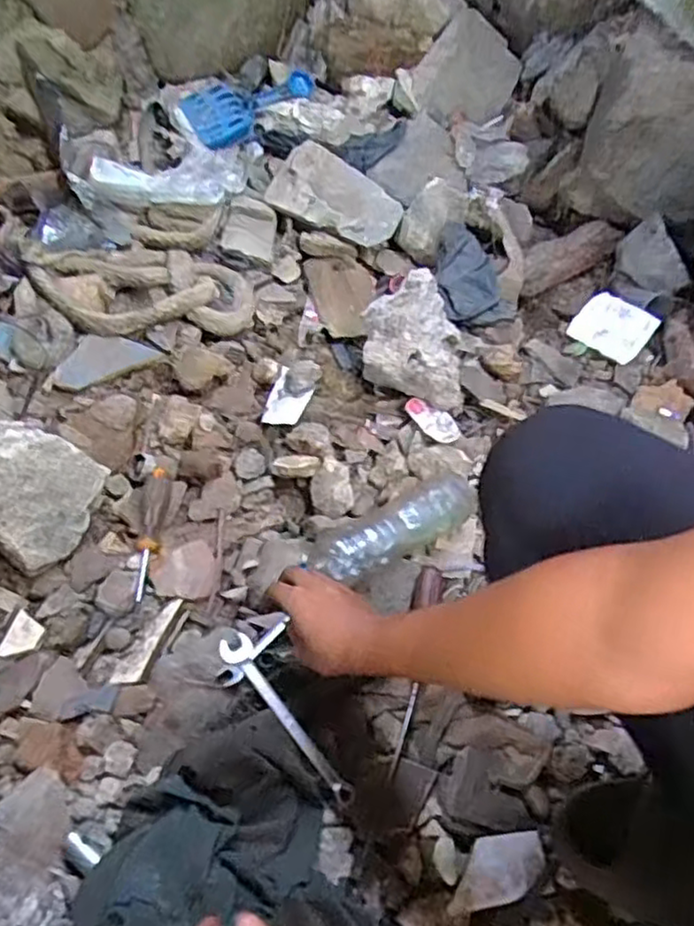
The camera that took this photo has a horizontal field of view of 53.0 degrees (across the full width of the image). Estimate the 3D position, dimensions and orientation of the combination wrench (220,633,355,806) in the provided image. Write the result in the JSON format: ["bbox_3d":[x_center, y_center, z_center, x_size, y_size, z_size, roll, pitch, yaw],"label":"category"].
[{"bbox_3d":[-0.054,0.239,0.652,0.027,0.013,0.183,-36,84,-23],"label":"combination wrench"}]

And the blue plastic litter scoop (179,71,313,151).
[{"bbox_3d":[-0.166,-0.595,1.144,0.095,0.040,0.237,40,64,19],"label":"blue plastic litter scoop"}]

